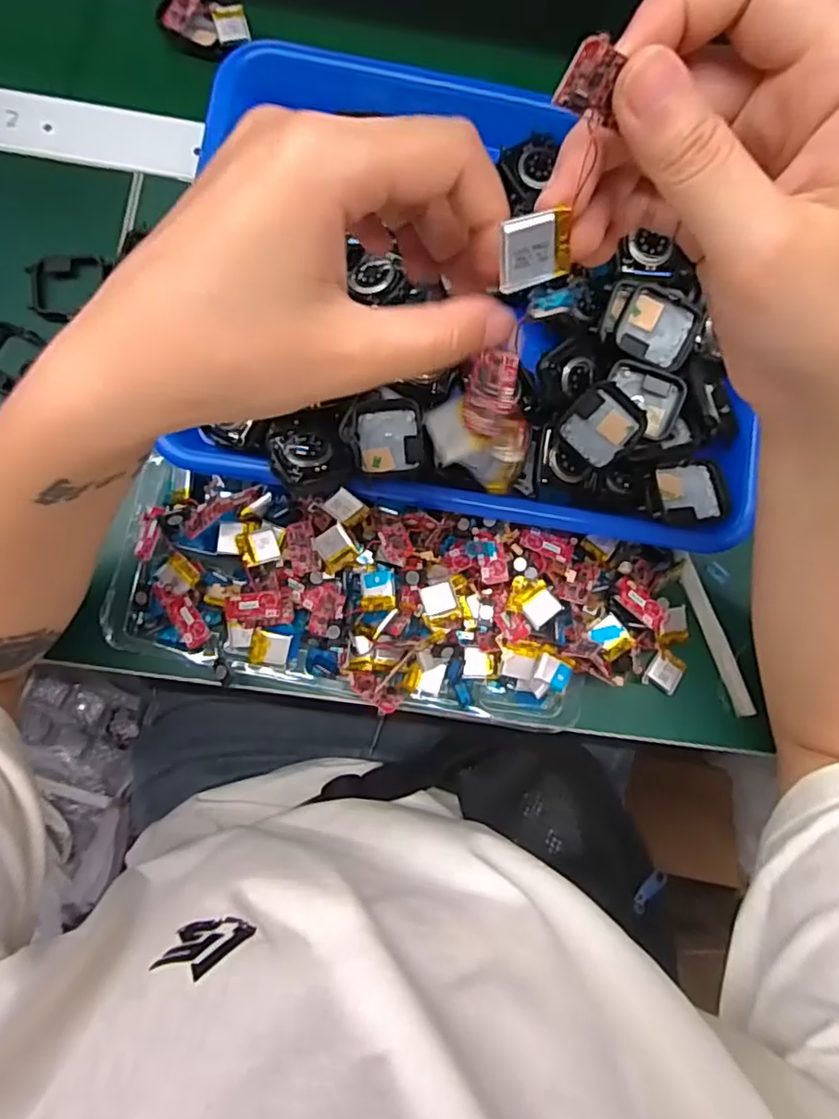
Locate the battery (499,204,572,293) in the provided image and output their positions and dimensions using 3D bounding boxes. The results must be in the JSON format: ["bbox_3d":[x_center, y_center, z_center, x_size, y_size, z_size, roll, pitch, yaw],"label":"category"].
[{"bbox_3d":[0.032,-0.085,0.171,0.020,0.018,0.004,-22,45,-7],"label":"battery"}]

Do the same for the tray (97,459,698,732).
[{"bbox_3d":[-0.004,0.027,0.335,0.316,0.040,0.109,10,82,-2],"label":"tray"}]

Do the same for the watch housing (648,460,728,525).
[{"bbox_3d":[0.144,-0.036,0.332,0.043,0.011,0.034,-12,83,-5],"label":"watch housing"}]

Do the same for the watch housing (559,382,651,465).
[{"bbox_3d":[0.096,-0.071,0.326,0.037,0.006,0.043,42,82,2],"label":"watch housing"}]

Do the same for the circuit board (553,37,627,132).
[{"bbox_3d":[0.041,-0.114,0.146,0.017,0.014,0.004,-10,56,-32],"label":"circuit board"}]

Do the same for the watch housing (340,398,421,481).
[{"bbox_3d":[-0.019,-0.064,0.320,0.041,0.011,0.044,4,82,-3],"label":"watch housing"}]

